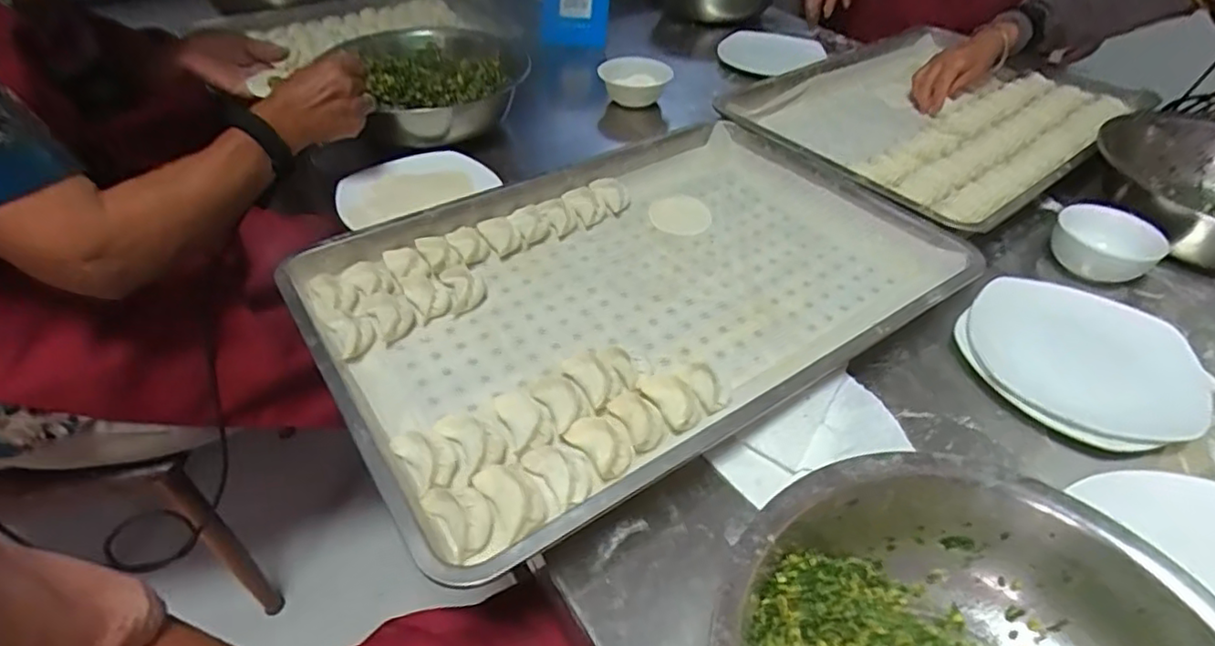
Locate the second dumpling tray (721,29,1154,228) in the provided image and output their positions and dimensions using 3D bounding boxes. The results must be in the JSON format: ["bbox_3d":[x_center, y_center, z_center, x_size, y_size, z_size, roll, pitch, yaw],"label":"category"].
[{"bbox_3d":[0.480,-0.314,0.886,0.576,0.039,0.392,-30,53,-29],"label":"second dumpling tray"}]

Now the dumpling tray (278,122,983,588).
[{"bbox_3d":[0.029,-0.046,0.598,0.564,0.051,0.391,-26,51,-26],"label":"dumpling tray"}]

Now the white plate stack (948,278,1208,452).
[{"bbox_3d":[0.419,0.025,0.542,0.169,0.024,0.179,-35,55,-30],"label":"white plate stack"}]

